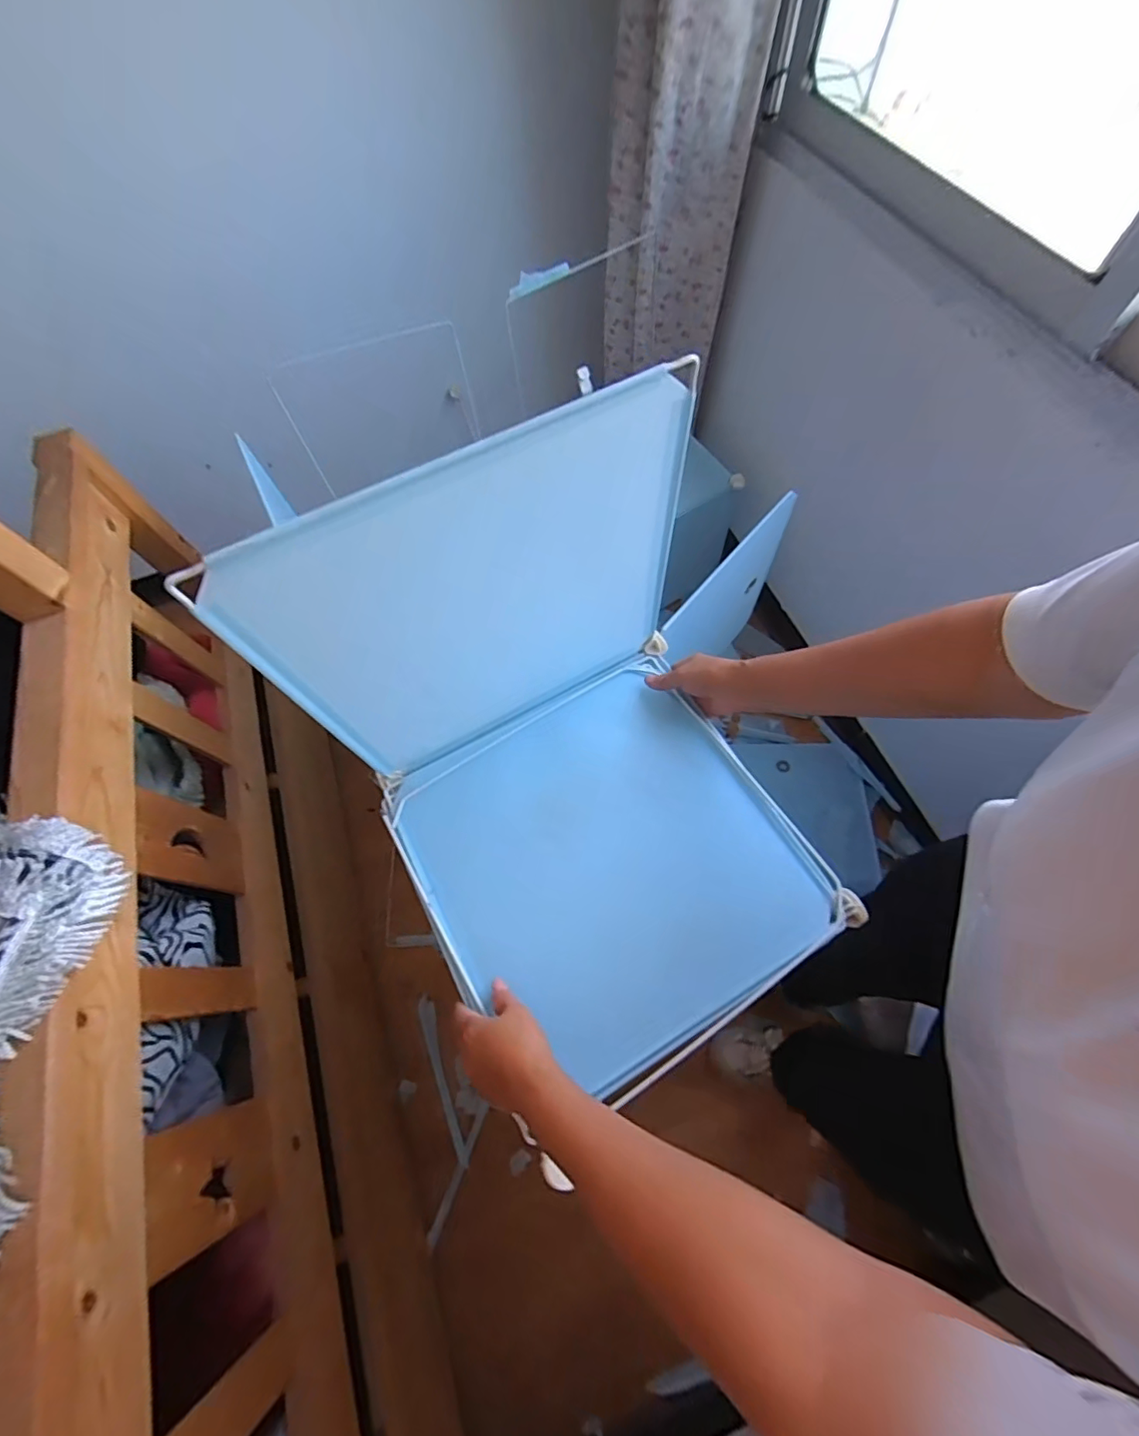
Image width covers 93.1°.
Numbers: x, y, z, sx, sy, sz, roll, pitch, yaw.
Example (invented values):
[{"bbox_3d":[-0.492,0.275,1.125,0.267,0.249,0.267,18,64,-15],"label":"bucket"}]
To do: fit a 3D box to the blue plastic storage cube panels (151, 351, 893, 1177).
[{"bbox_3d":[0.024,0.066,0.445,0.360,0.375,0.392,-29,66,-10],"label":"blue plastic storage cube panels"}]

